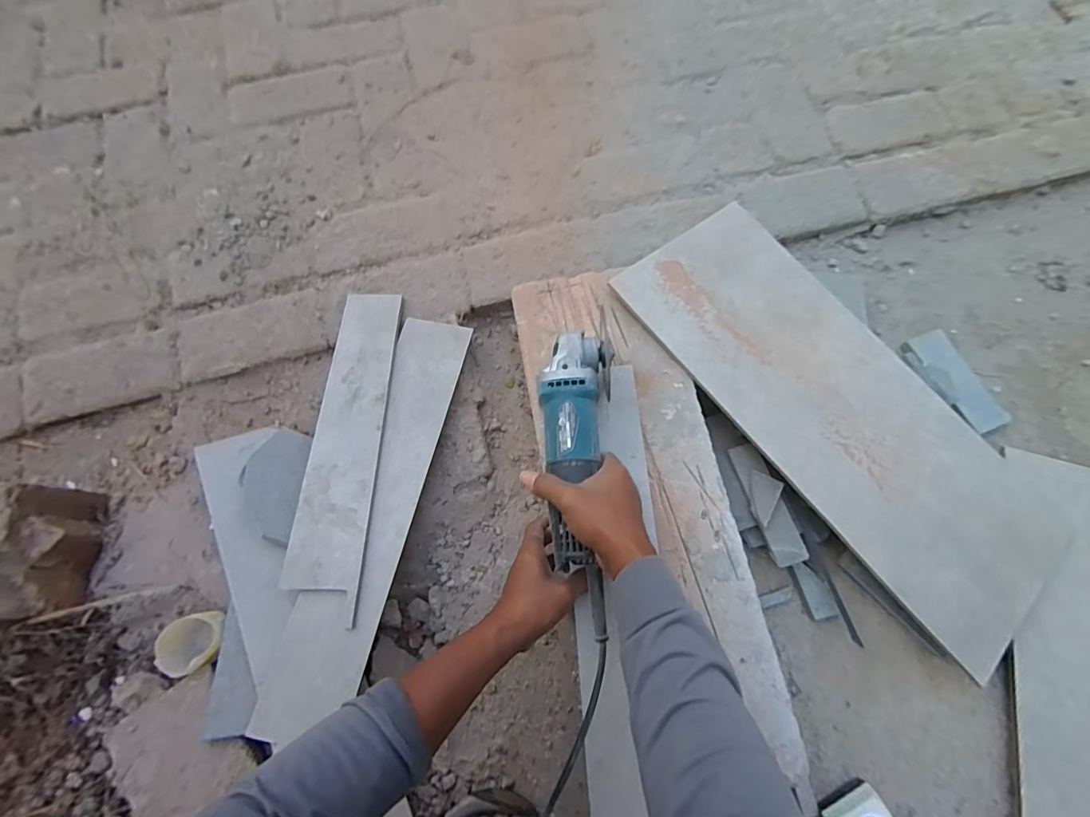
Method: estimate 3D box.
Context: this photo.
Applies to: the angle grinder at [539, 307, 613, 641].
[{"bbox_3d":[0.032,0.064,0.495,0.074,0.070,0.305,2,75,0],"label":"angle grinder"}]

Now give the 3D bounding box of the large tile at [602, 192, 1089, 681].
[{"bbox_3d":[0.368,-0.009,0.588,0.268,0.013,0.584,-34,78,-19],"label":"large tile"}]

